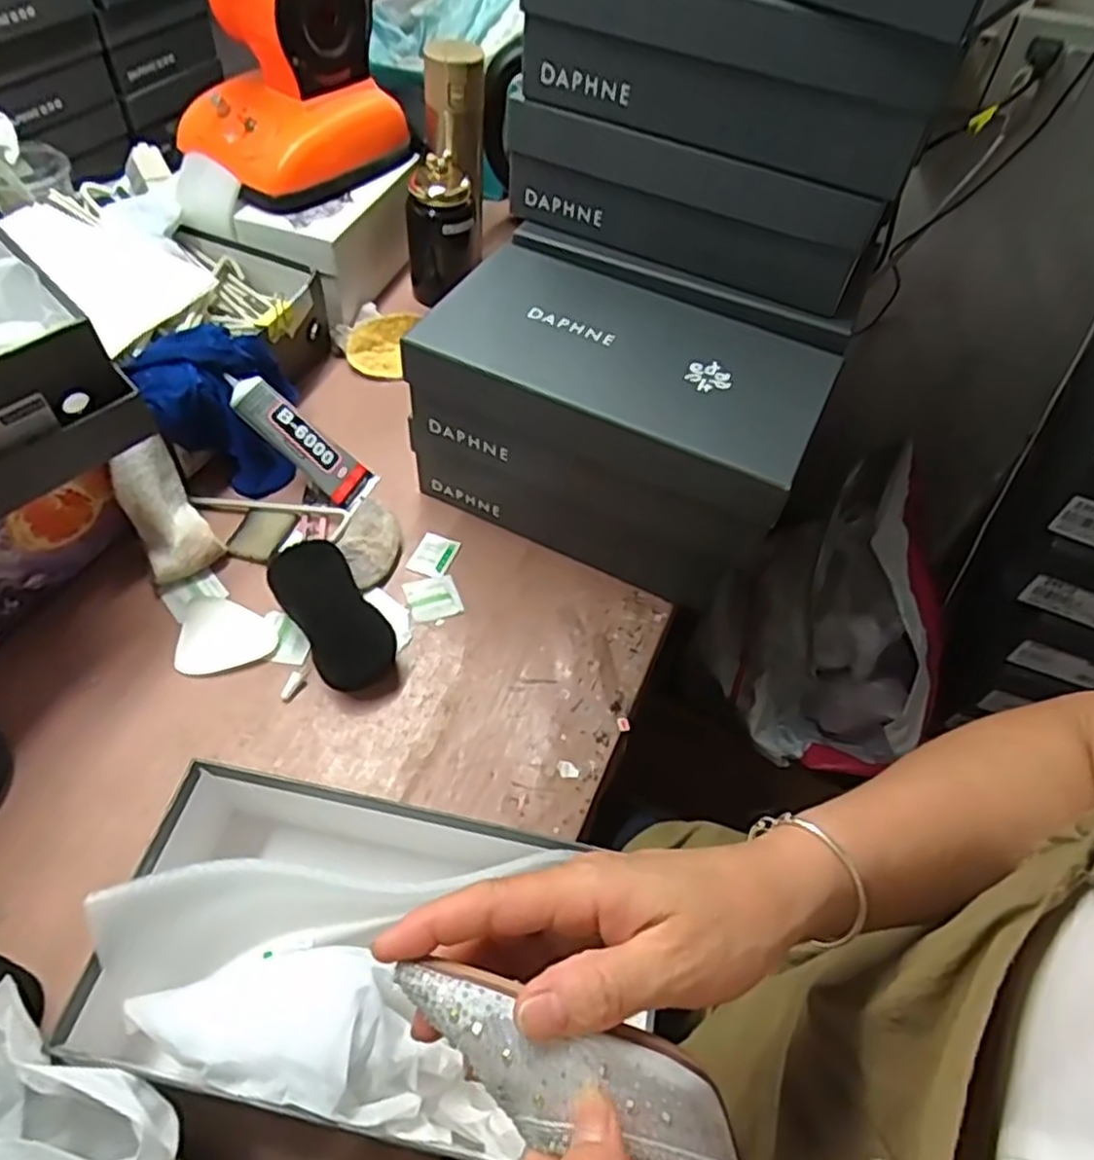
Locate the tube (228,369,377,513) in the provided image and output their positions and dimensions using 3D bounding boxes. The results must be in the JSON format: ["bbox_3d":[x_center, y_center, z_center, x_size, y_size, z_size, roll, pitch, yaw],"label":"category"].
[{"bbox_3d":[-0.226,-0.127,0.683,0.150,0.035,0.045,43,51,-23],"label":"tube"}]

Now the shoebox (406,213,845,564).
[{"bbox_3d":[0.065,-0.161,0.603,0.295,0.101,0.205,25,55,12],"label":"shoebox"}]

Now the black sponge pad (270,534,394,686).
[{"bbox_3d":[-0.174,0.025,0.599,0.062,0.029,0.123,-31,83,-25],"label":"black sponge pad"}]

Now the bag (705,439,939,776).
[{"bbox_3d":[0.368,0.040,0.885,0.221,0.179,0.343,34,58,18],"label":"bag"}]

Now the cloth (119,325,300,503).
[{"bbox_3d":[-0.294,-0.154,0.673,0.132,0.123,0.099,-19,58,-19],"label":"cloth"}]

